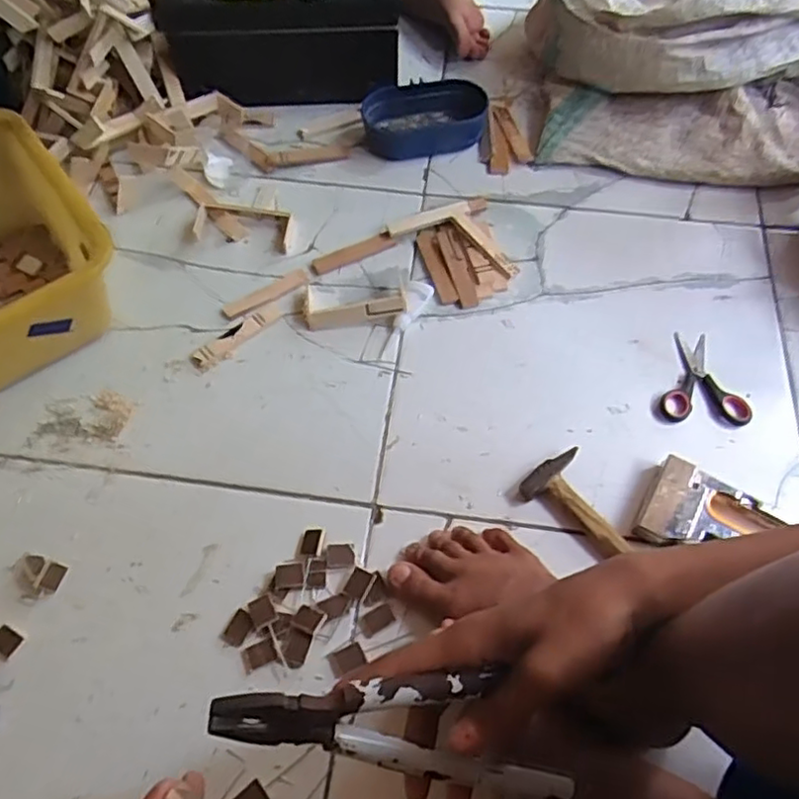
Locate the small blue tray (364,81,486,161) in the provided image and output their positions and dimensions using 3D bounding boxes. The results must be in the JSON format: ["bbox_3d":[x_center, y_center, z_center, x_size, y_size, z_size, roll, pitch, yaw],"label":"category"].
[{"bbox_3d":[0.033,-0.348,0.821,0.153,0.051,0.078,-7,60,-6],"label":"small blue tray"}]

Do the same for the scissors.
[{"bbox_3d":[0.302,-0.022,0.665,0.088,0.009,0.104,3,59,0],"label":"scissors"}]

